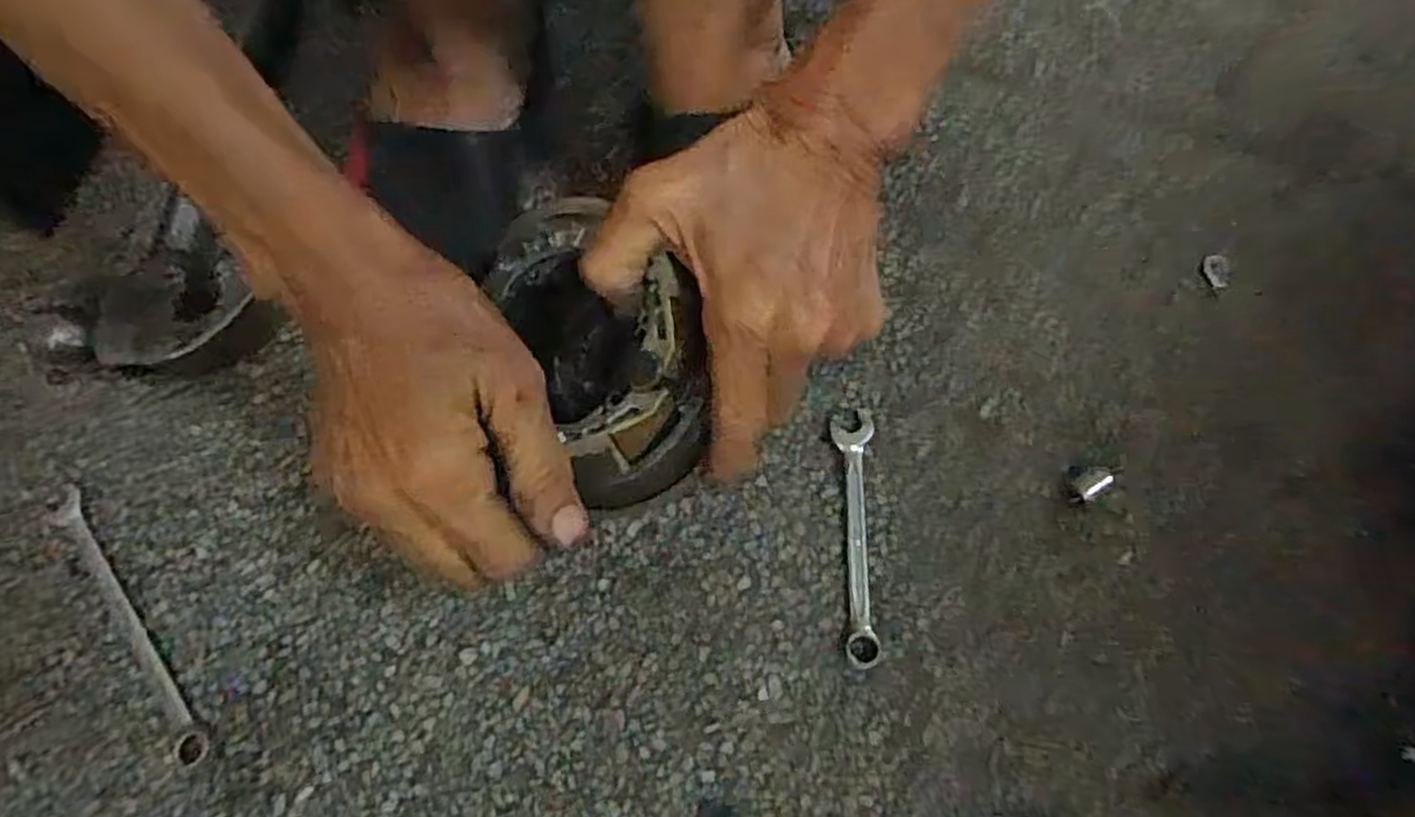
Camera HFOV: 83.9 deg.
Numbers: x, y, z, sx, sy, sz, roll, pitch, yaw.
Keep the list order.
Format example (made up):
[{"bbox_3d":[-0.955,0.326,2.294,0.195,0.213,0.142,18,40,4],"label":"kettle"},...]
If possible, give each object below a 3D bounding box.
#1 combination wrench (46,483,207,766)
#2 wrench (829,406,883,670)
[{"bbox_3d":[-0.266,0.097,0.358,0.016,0.004,0.150,-38,74,-11],"label":"combination wrench"},{"bbox_3d":[0.069,0.057,0.361,0.018,0.005,0.116,-1,71,2],"label":"wrench"}]

